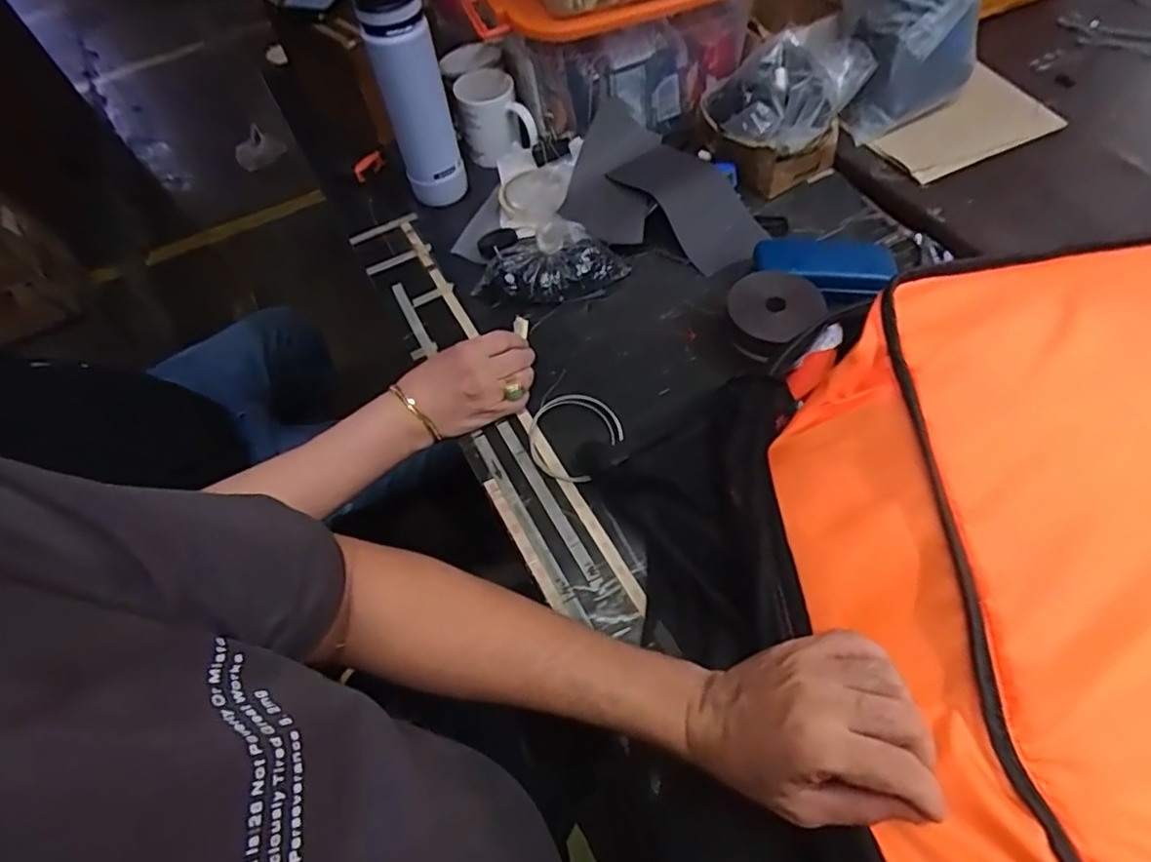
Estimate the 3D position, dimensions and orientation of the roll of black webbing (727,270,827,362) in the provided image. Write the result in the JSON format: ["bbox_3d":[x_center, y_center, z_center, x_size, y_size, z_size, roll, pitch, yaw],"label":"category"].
[{"bbox_3d":[0.205,-0.126,0.638,0.089,0.031,0.085,-29,81,9],"label":"roll of black webbing"}]

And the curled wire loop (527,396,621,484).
[{"bbox_3d":[-0.003,0.003,0.619,0.084,0.017,0.093,32,67,23],"label":"curled wire loop"}]

